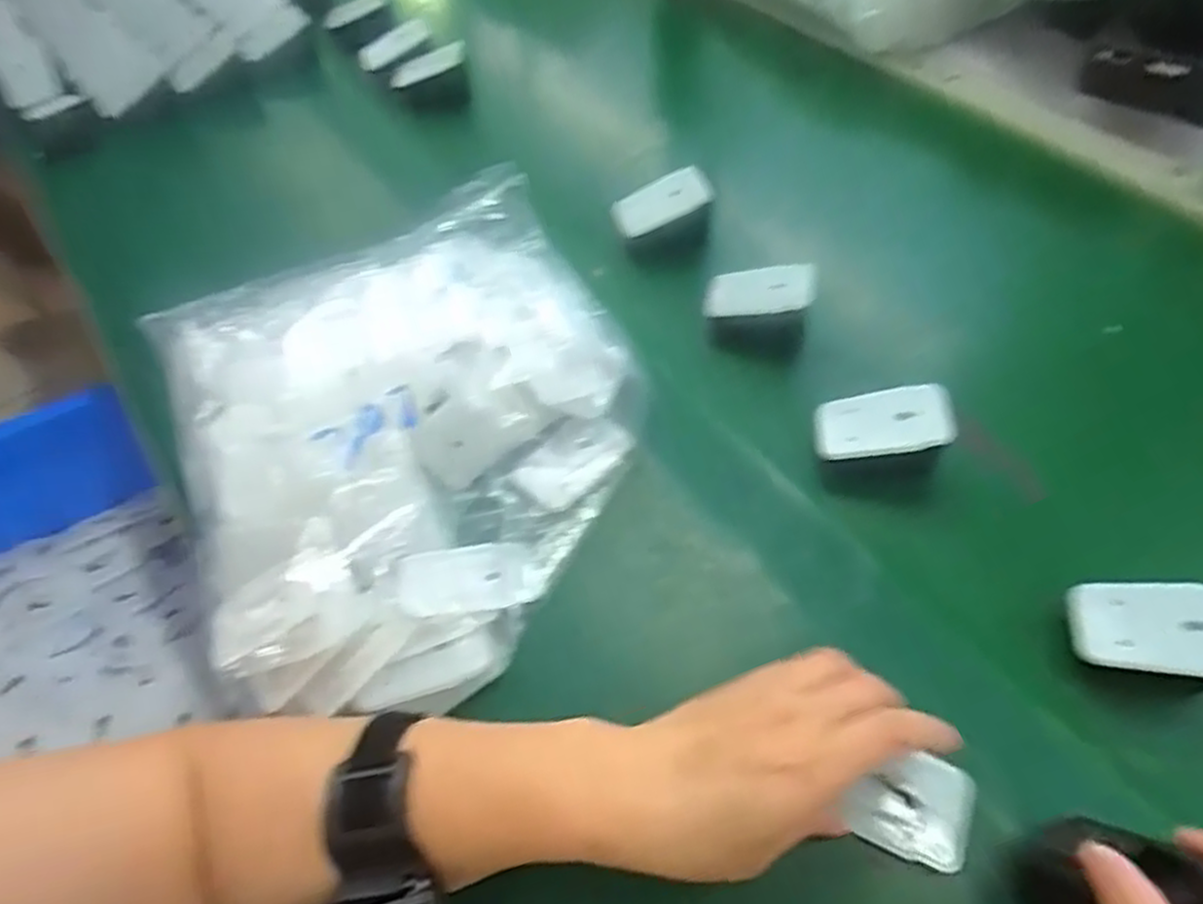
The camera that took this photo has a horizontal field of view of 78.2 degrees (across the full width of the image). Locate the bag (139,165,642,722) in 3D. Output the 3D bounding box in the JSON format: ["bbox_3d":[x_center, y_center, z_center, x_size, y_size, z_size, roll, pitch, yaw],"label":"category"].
[{"bbox_3d":[-0.115,-0.025,0.437,0.264,0.071,0.314,-24,57,-13],"label":"bag"}]

